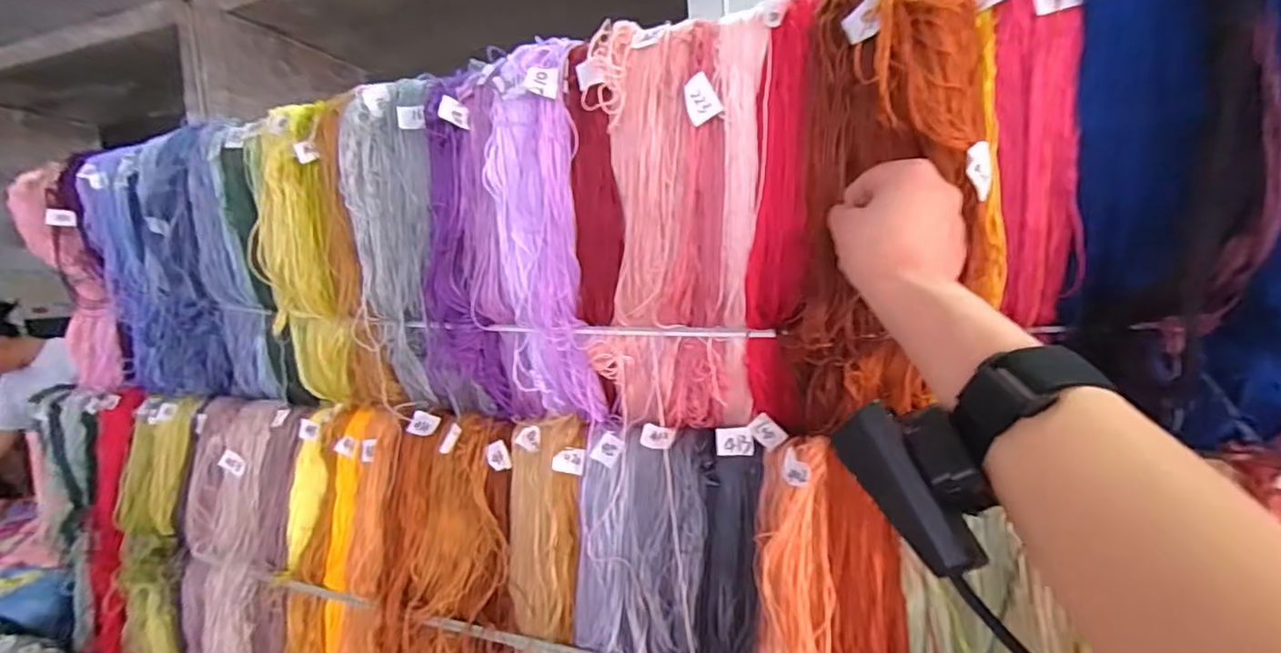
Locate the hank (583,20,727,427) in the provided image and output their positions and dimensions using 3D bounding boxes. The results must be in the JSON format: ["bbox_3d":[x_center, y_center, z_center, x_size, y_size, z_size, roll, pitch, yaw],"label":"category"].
[{"bbox_3d":[0.012,-0.067,0.435,0.104,0.281,0.045,-1,5,13],"label":"hank"}]

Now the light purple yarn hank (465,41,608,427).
[{"bbox_3d":[-0.091,-0.067,0.471,0.107,0.281,0.044,1,6,30],"label":"light purple yarn hank"}]

